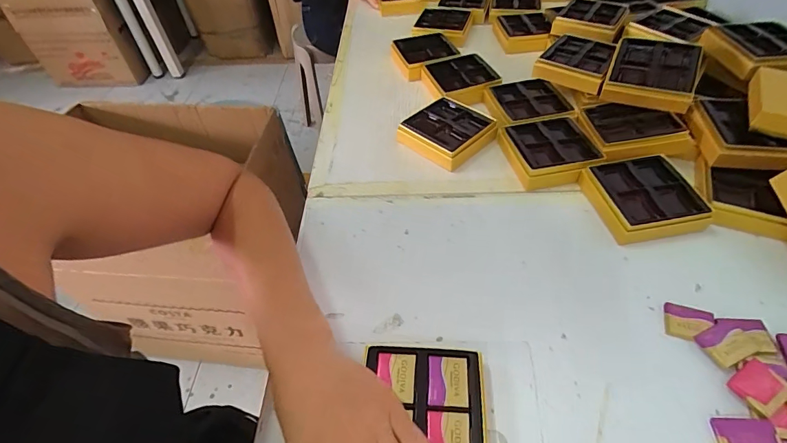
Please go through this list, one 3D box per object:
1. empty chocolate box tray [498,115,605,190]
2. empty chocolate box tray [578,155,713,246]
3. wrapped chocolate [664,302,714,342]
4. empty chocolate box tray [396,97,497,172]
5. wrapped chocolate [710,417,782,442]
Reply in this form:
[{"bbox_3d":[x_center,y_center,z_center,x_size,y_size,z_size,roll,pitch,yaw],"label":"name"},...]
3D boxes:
[{"bbox_3d":[0.194,-0.090,0.508,0.099,0.030,0.105,-9,49,-3],"label":"empty chocolate box tray"},{"bbox_3d":[0.274,-0.028,0.449,0.092,0.031,0.096,-10,49,-4],"label":"empty chocolate box tray"},{"bbox_3d":[0.266,0.092,0.366,0.038,0.008,0.035,16,52,18],"label":"wrapped chocolate"},{"bbox_3d":[0.073,-0.122,0.548,0.099,0.030,0.098,-35,55,-24],"label":"empty chocolate box tray"},{"bbox_3d":[0.262,0.162,0.298,0.040,0.007,0.032,4,49,8],"label":"wrapped chocolate"}]

